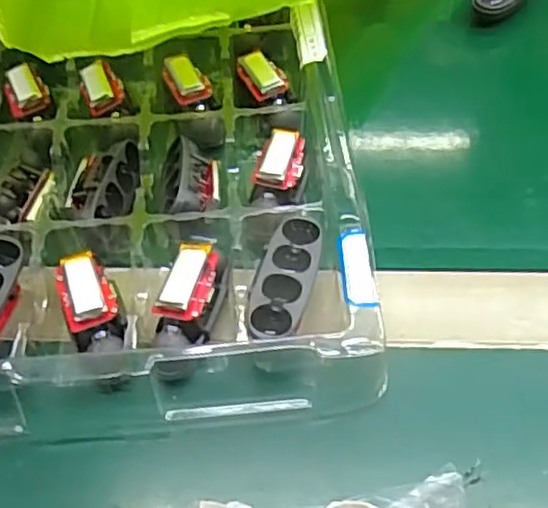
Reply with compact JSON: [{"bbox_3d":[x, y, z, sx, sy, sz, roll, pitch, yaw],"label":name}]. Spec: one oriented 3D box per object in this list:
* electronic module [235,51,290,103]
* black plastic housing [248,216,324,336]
[{"bbox_3d":[-0.006,-0.098,0.376,0.021,0.012,0.034,-22,56,-15],"label":"electronic module"},{"bbox_3d":[0.005,0.012,0.294,0.024,0.016,0.061,12,54,10],"label":"black plastic housing"}]

